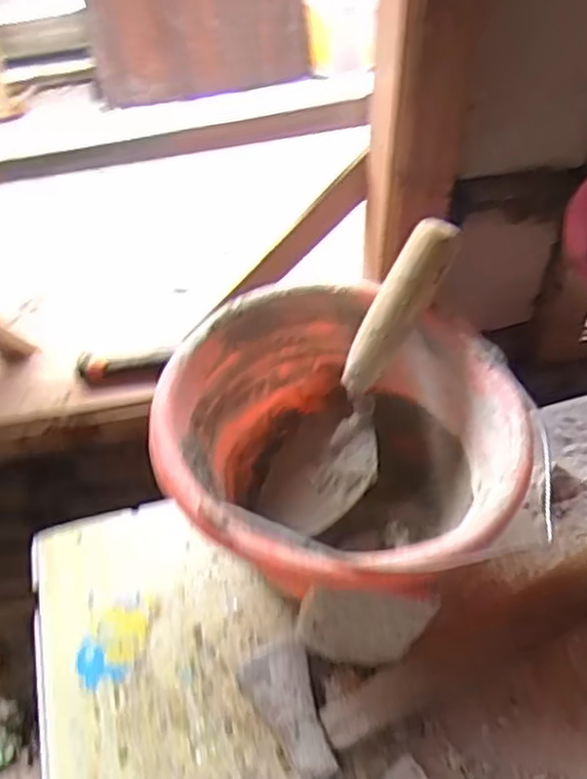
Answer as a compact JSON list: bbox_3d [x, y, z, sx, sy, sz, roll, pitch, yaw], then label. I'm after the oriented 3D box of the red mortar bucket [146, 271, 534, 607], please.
[{"bbox_3d":[0.032,0.060,0.511,0.229,0.158,0.218,-1,52,2],"label":"red mortar bucket"}]

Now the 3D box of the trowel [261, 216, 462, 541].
[{"bbox_3d":[0.051,-0.004,0.508,0.074,0.244,0.056,37,29,27],"label":"trowel"}]

